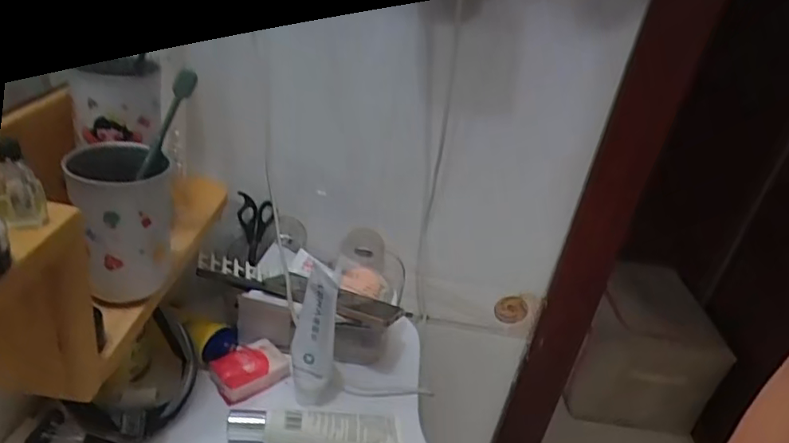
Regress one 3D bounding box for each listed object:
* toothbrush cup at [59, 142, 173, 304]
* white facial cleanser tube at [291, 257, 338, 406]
[{"bbox_3d":[-0.221,0.000,0.477,0.073,0.112,0.074,-5,32,-26],"label":"toothbrush cup"},{"bbox_3d":[-0.087,0.127,0.625,0.043,0.172,0.034,3,30,-13],"label":"white facial cleanser tube"}]

